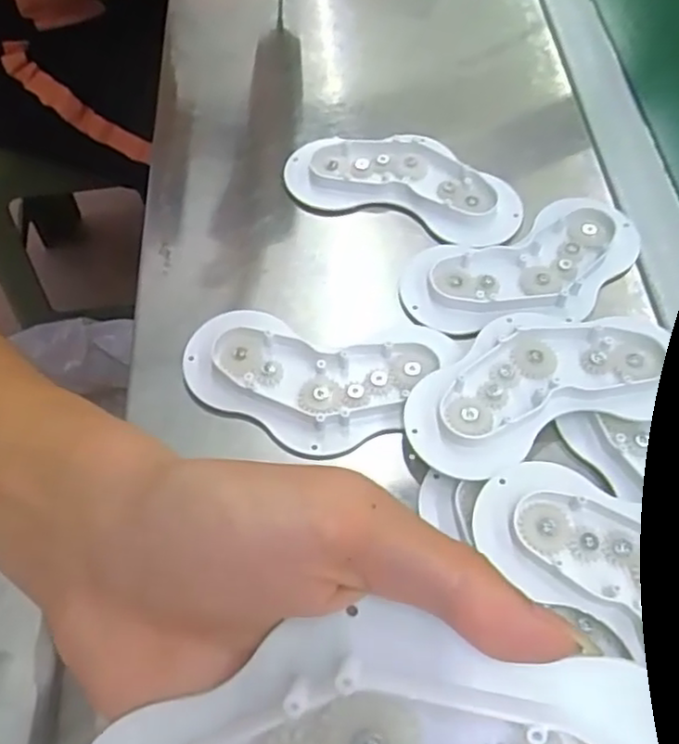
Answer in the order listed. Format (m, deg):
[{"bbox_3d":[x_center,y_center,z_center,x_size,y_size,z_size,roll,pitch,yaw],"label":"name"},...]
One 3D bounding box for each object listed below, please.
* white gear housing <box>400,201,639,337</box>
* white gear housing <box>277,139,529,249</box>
[{"bbox_3d":[0.112,-0.059,0.398,0.148,0.017,0.070,-20,61,-10],"label":"white gear housing"},{"bbox_3d":[0.041,-0.121,0.435,0.149,0.020,0.069,22,63,14],"label":"white gear housing"}]

